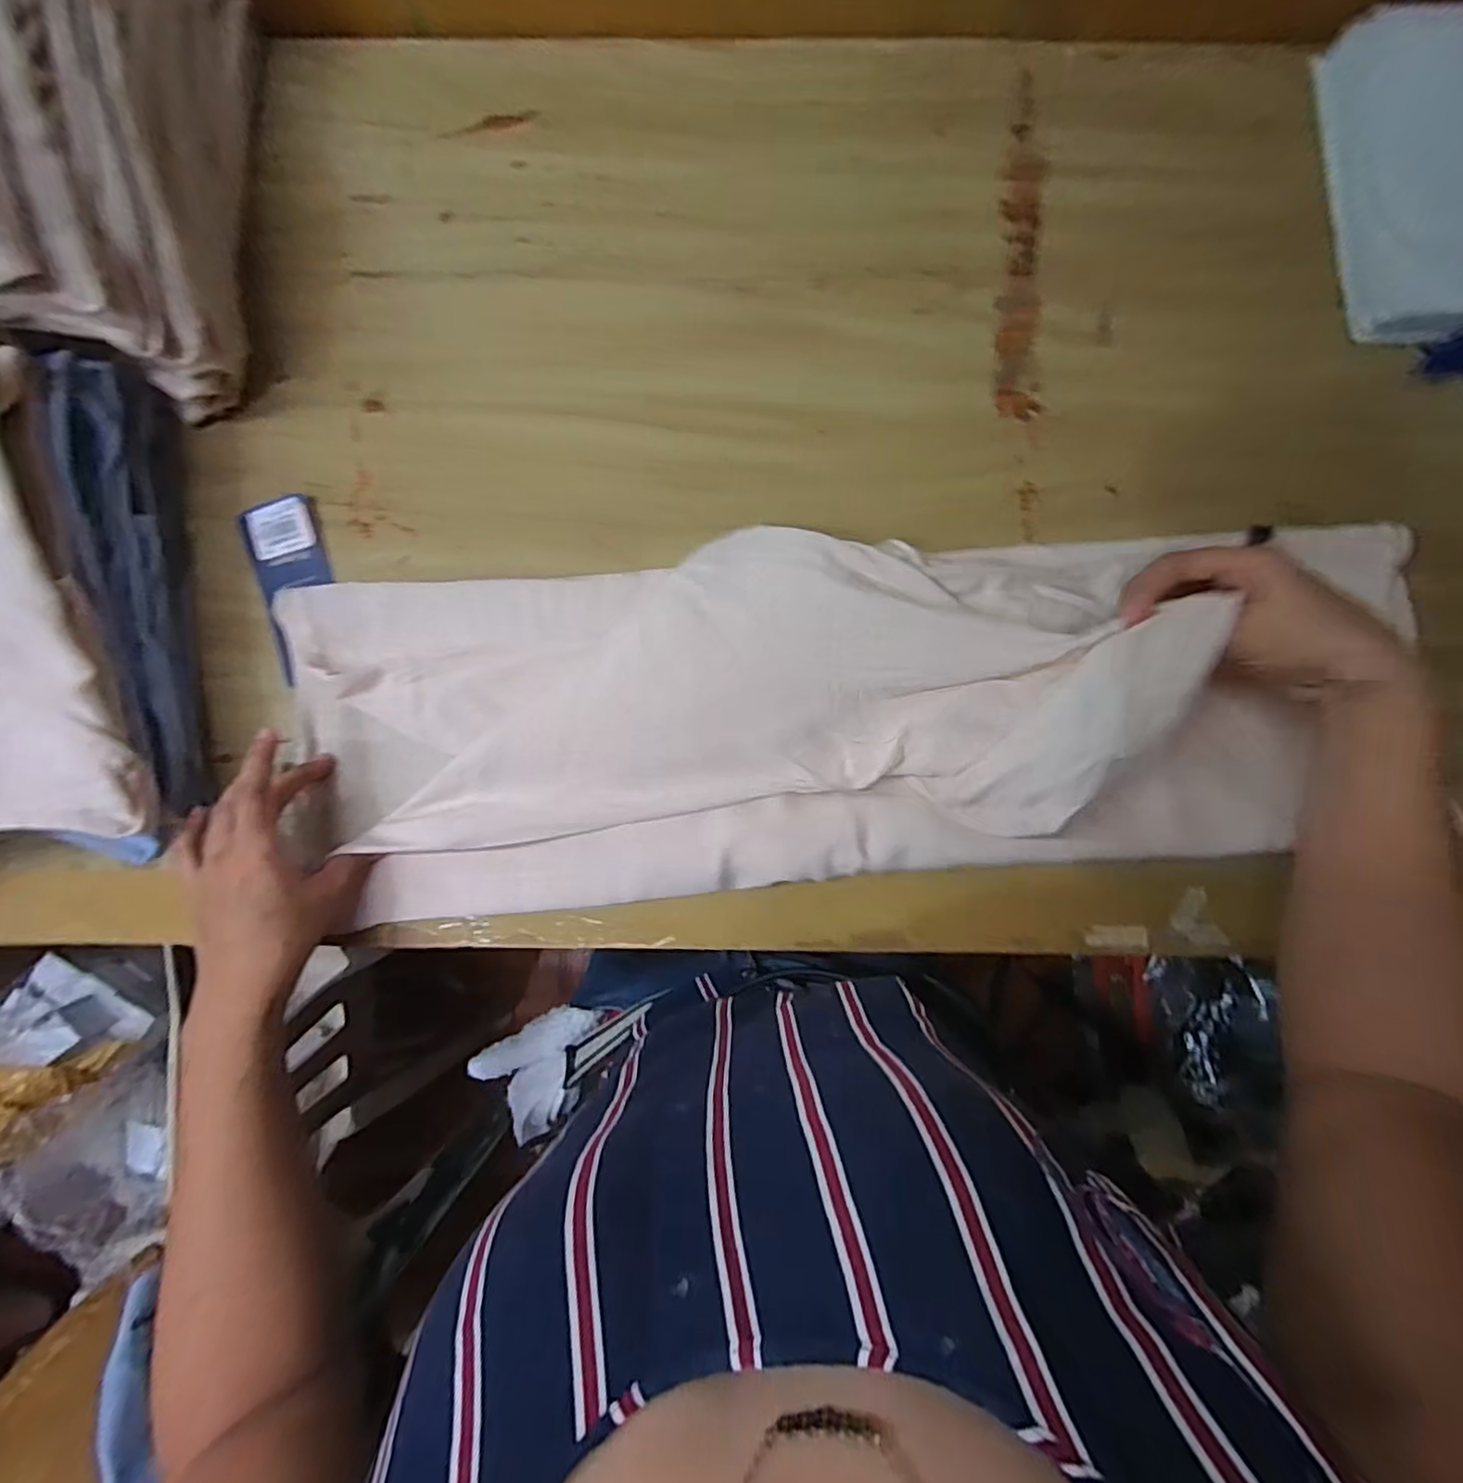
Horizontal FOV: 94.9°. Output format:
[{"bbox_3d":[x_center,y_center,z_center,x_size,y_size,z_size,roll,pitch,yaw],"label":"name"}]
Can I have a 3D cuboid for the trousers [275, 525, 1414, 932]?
[{"bbox_3d":[0.064,-0.016,0.383,0.645,0.068,0.208,-3,84,3],"label":"trousers"}]

